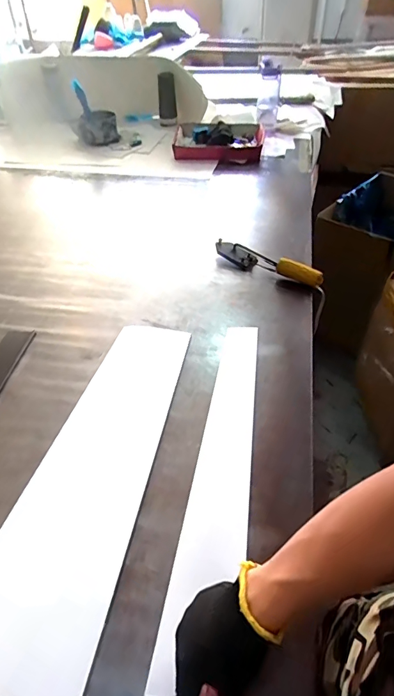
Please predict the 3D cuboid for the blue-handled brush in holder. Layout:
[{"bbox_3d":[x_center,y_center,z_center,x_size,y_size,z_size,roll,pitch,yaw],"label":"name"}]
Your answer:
[{"bbox_3d":[-0.367,-0.849,1.553,0.139,0.193,0.094,-4,45,-1],"label":"blue-handled brush in holder"}]

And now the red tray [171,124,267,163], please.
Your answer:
[{"bbox_3d":[0.081,-0.739,1.512,0.321,0.053,0.246,0,45,3],"label":"red tray"}]

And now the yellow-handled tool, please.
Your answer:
[{"bbox_3d":[0.159,-0.197,0.987,0.273,0.044,0.045,26,51,25],"label":"yellow-handled tool"}]

